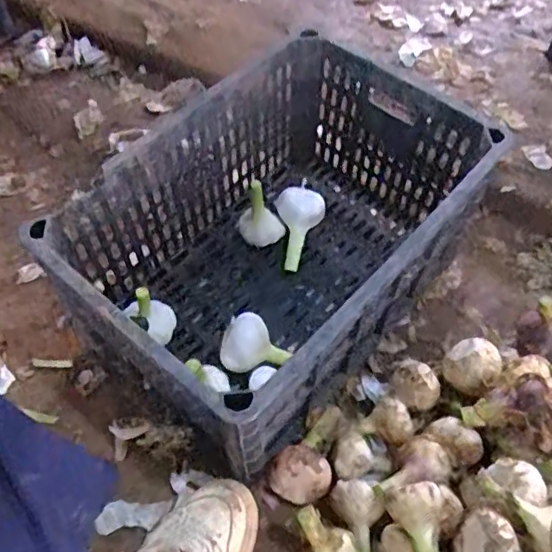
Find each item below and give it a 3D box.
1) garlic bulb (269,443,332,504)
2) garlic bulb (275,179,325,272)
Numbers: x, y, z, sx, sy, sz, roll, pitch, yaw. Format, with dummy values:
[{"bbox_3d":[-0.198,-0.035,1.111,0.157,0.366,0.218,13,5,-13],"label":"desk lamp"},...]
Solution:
[{"bbox_3d":[0.024,0.208,0.613,0.063,0.041,0.055,-18,56,-16],"label":"garlic bulb"},{"bbox_3d":[0.032,-0.064,0.771,0.061,0.071,0.098,2,53,-1],"label":"garlic bulb"}]

